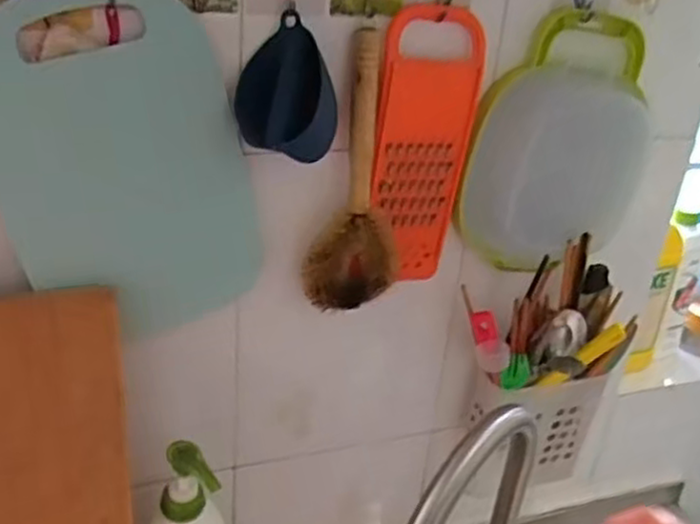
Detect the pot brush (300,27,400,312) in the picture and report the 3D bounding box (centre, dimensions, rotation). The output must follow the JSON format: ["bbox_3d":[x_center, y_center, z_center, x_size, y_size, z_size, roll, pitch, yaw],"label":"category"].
[{"bbox_3d":[0.006,-0.064,0.590,0.055,0.225,0.053,24,32,33],"label":"pot brush"}]

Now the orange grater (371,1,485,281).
[{"bbox_3d":[0.060,-0.090,0.612,0.084,0.230,0.024,-11,31,-29],"label":"orange grater"}]

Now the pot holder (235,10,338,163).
[{"bbox_3d":[-0.045,-0.124,0.534,0.071,0.088,0.064,4,27,-3],"label":"pot holder"}]

